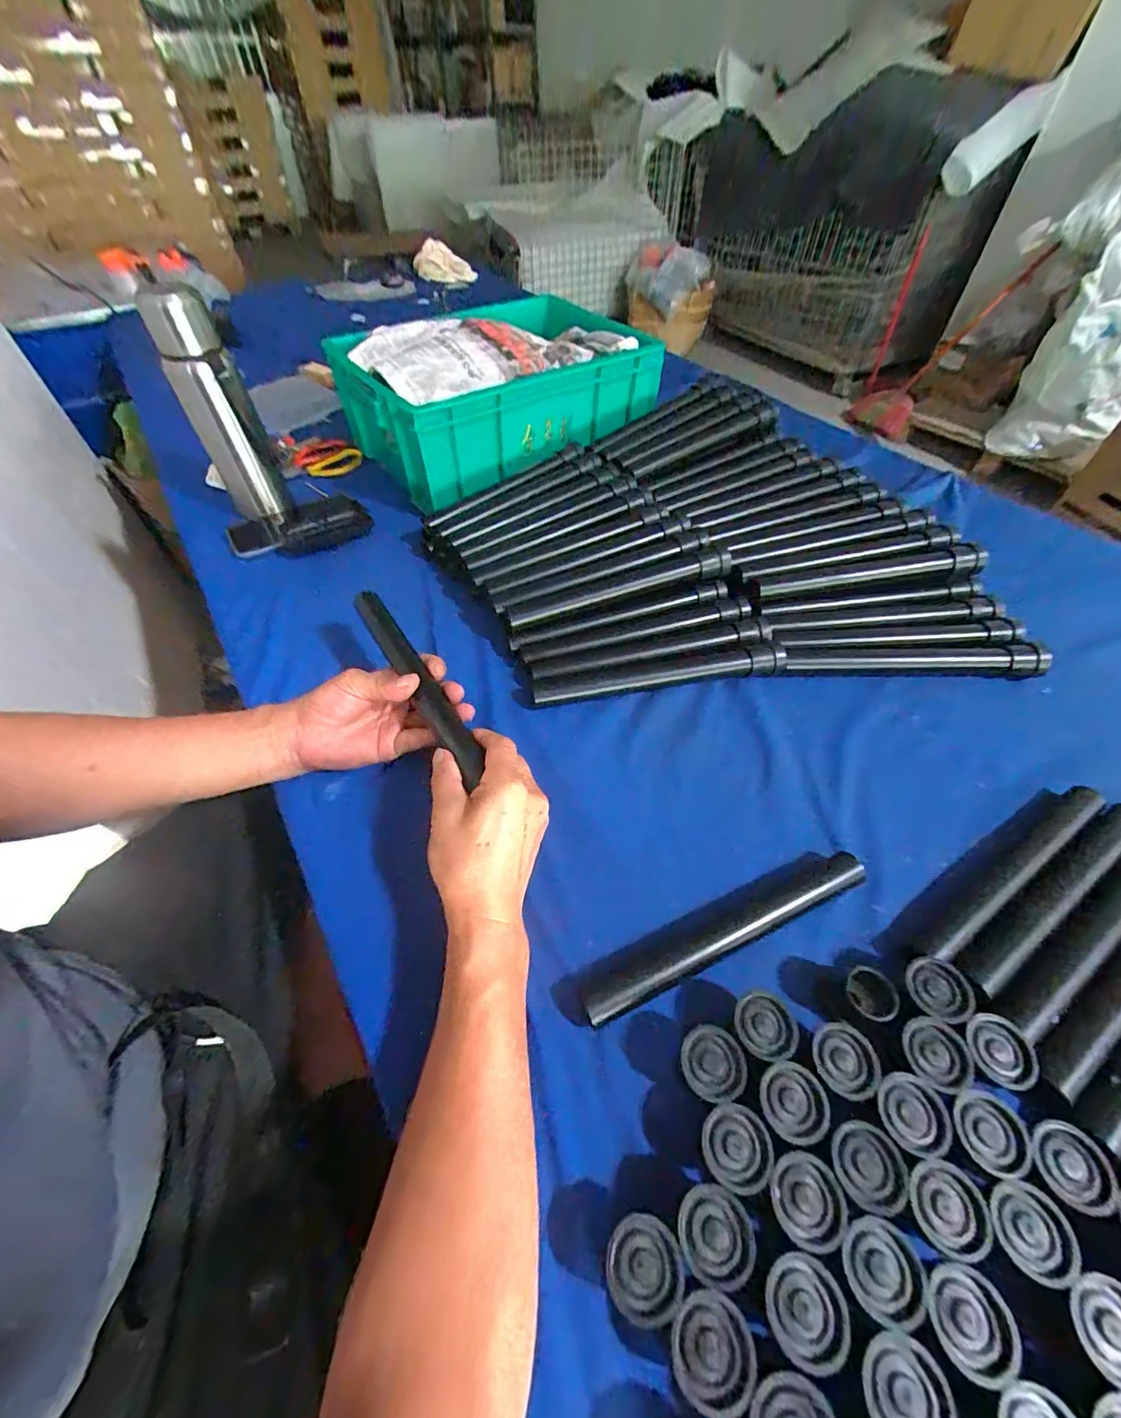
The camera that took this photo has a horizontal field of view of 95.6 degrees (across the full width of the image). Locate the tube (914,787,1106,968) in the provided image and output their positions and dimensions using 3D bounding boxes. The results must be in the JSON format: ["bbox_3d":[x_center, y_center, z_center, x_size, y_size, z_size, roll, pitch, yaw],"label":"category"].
[{"bbox_3d":[0.330,0.117,0.367,0.226,0.020,0.024,-27,55,-20],"label":"tube"}]

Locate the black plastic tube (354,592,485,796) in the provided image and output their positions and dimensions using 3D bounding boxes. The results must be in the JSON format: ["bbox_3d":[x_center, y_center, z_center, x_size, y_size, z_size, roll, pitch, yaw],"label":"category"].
[{"bbox_3d":[-0.124,-0.029,0.431,0.023,0.020,0.229,-27,61,-20],"label":"black plastic tube"}]

